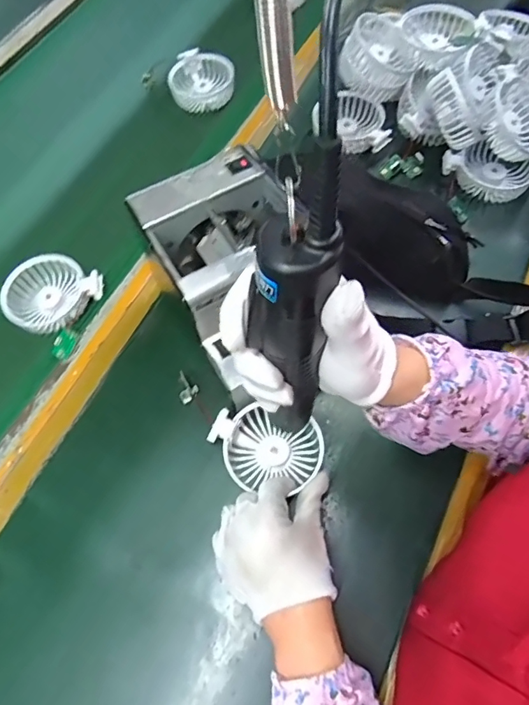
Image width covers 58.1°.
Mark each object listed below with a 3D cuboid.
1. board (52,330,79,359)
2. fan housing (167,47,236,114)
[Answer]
[{"bbox_3d":[-0.217,-0.009,0.517,0.023,0.004,0.031,23,83,-3],"label":"board"},{"bbox_3d":[-0.091,-0.380,0.671,0.092,0.037,0.084,21,67,12],"label":"fan housing"}]

